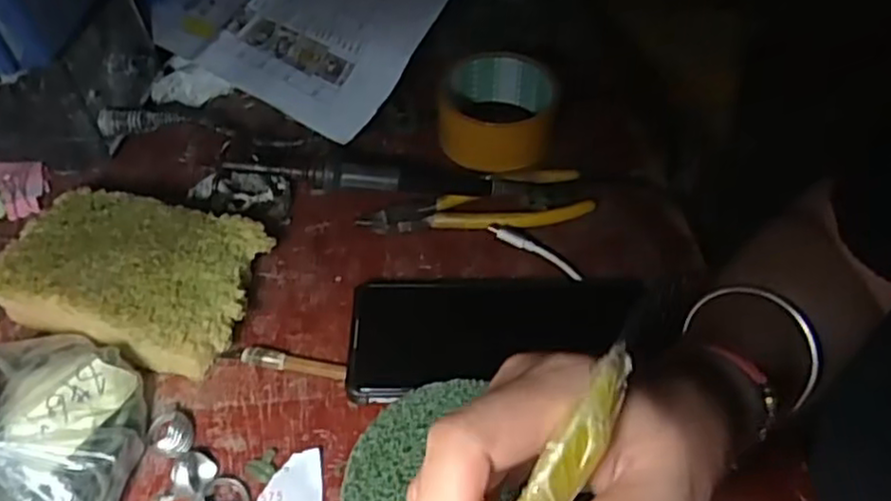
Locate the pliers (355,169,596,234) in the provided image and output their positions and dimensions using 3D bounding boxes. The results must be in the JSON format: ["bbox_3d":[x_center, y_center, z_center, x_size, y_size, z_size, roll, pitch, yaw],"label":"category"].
[{"bbox_3d":[0.021,-0.032,0.467,0.153,0.010,0.050,-8,46,-6],"label":"pliers"}]

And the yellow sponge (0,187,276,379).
[{"bbox_3d":[-0.177,0.017,0.401,0.140,0.043,0.096,11,47,11],"label":"yellow sponge"}]

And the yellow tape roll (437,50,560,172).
[{"bbox_3d":[0.039,-0.106,0.513,0.087,0.041,0.087,0,46,0],"label":"yellow tape roll"}]

